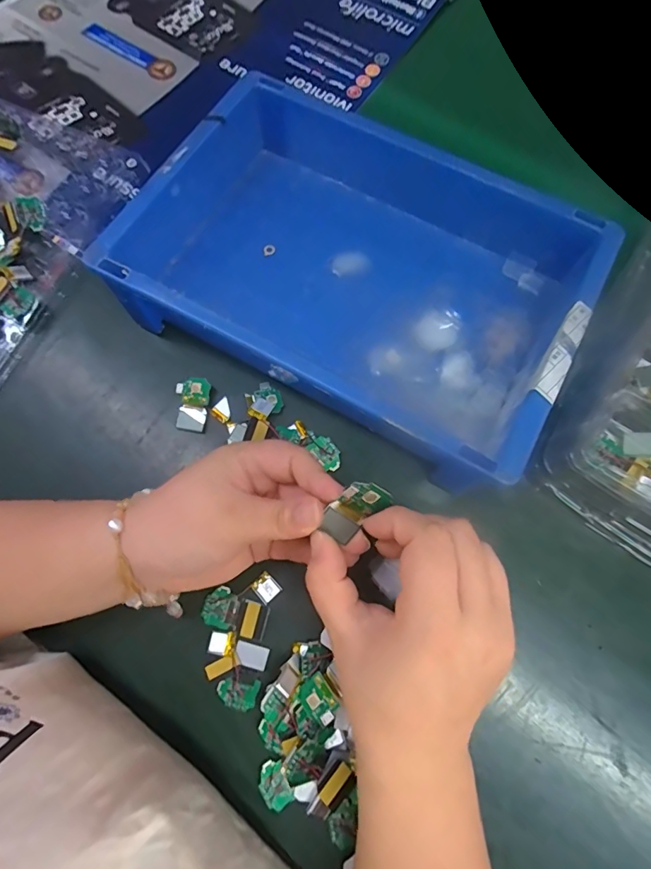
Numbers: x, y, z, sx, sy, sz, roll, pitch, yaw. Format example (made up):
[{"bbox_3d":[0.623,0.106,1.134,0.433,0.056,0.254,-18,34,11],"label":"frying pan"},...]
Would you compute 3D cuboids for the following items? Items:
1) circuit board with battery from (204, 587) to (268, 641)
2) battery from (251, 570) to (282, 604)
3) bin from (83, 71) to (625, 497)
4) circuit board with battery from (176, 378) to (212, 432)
[{"bbox_3d":[-0.059,0.118,0.295,0.042,0.004,0.025,24,75,7],"label":"circuit board with battery"},{"bbox_3d":[-0.039,0.103,0.302,0.014,0.004,0.017,-41,78,-11],"label":"battery"},{"bbox_3d":[0.025,-0.120,0.331,0.303,0.071,0.216,28,76,8],"label":"bin"},{"bbox_3d":[-0.099,-0.022,0.333,0.024,0.010,0.038,5,74,2],"label":"circuit board with battery"}]

